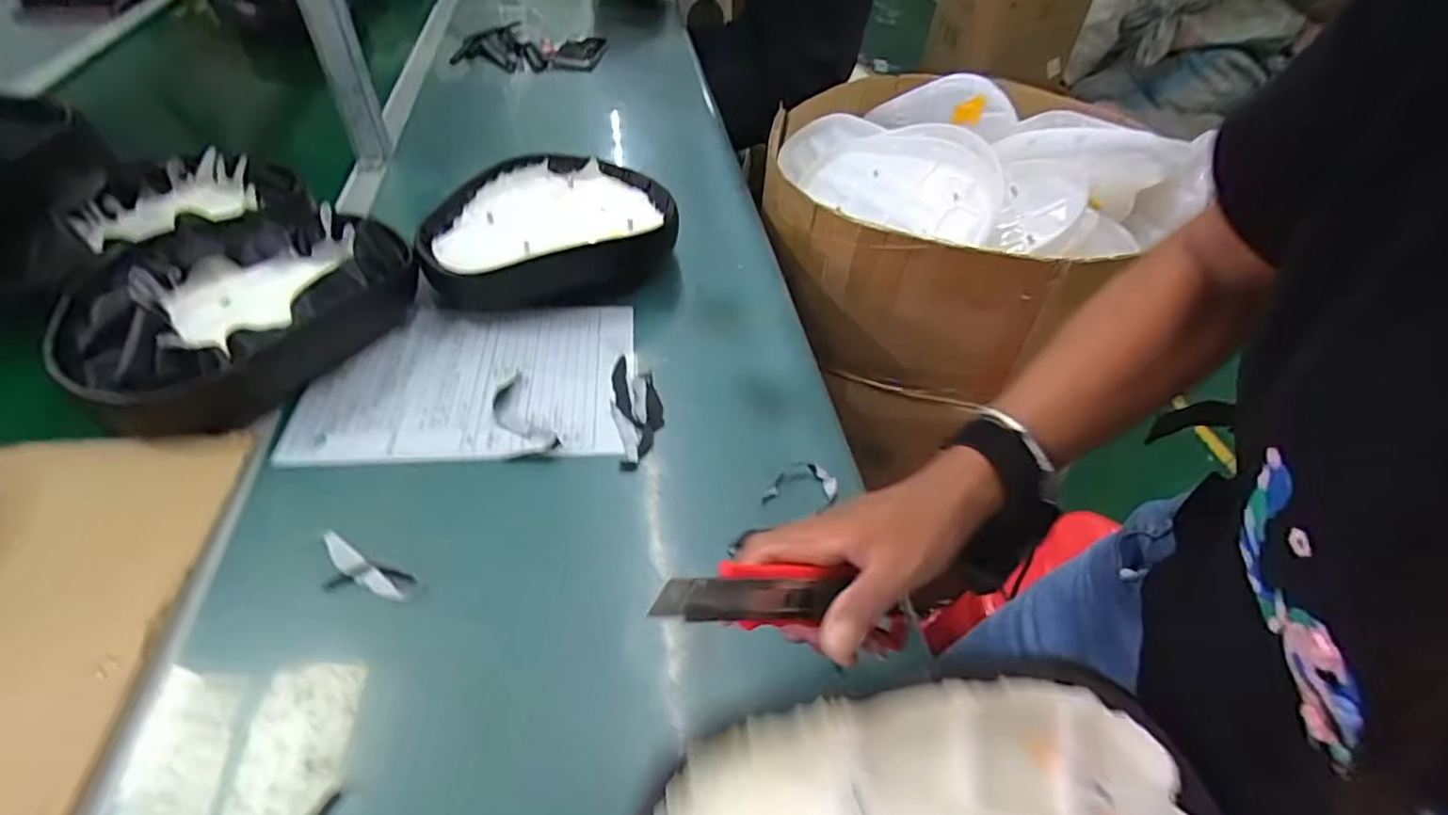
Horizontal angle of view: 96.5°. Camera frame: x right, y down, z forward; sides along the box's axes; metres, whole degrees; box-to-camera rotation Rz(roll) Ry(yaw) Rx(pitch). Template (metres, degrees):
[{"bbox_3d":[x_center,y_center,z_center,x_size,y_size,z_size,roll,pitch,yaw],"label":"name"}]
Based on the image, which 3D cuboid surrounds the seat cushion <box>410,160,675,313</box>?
[{"bbox_3d":[-0.195,-0.202,0.737,0.269,0.076,0.213,-14,48,-20],"label":"seat cushion"}]

